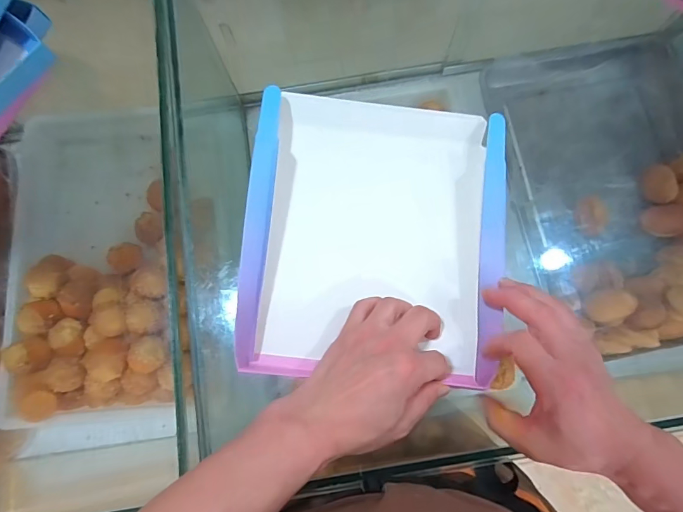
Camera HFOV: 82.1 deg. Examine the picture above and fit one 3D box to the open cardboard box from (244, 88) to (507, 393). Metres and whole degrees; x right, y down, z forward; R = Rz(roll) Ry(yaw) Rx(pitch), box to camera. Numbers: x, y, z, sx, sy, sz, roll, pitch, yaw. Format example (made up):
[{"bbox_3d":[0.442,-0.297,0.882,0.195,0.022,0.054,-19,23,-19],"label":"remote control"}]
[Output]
[{"bbox_3d":[0.033,-0.021,0.385,0.240,0.060,0.268,4,79,2],"label":"open cardboard box"}]

